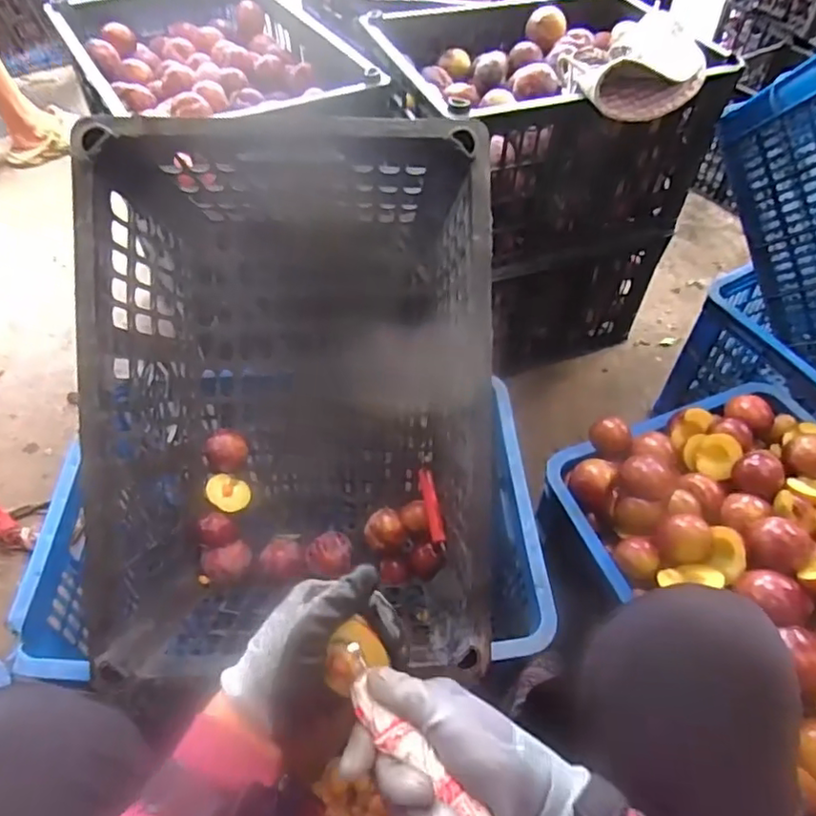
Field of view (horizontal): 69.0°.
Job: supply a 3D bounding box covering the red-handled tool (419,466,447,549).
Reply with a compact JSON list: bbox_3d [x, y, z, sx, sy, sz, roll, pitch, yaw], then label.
[{"bbox_3d":[0.031,0.126,0.749,0.018,0.010,0.101,-10,73,-9],"label":"red-handled tool"}]

